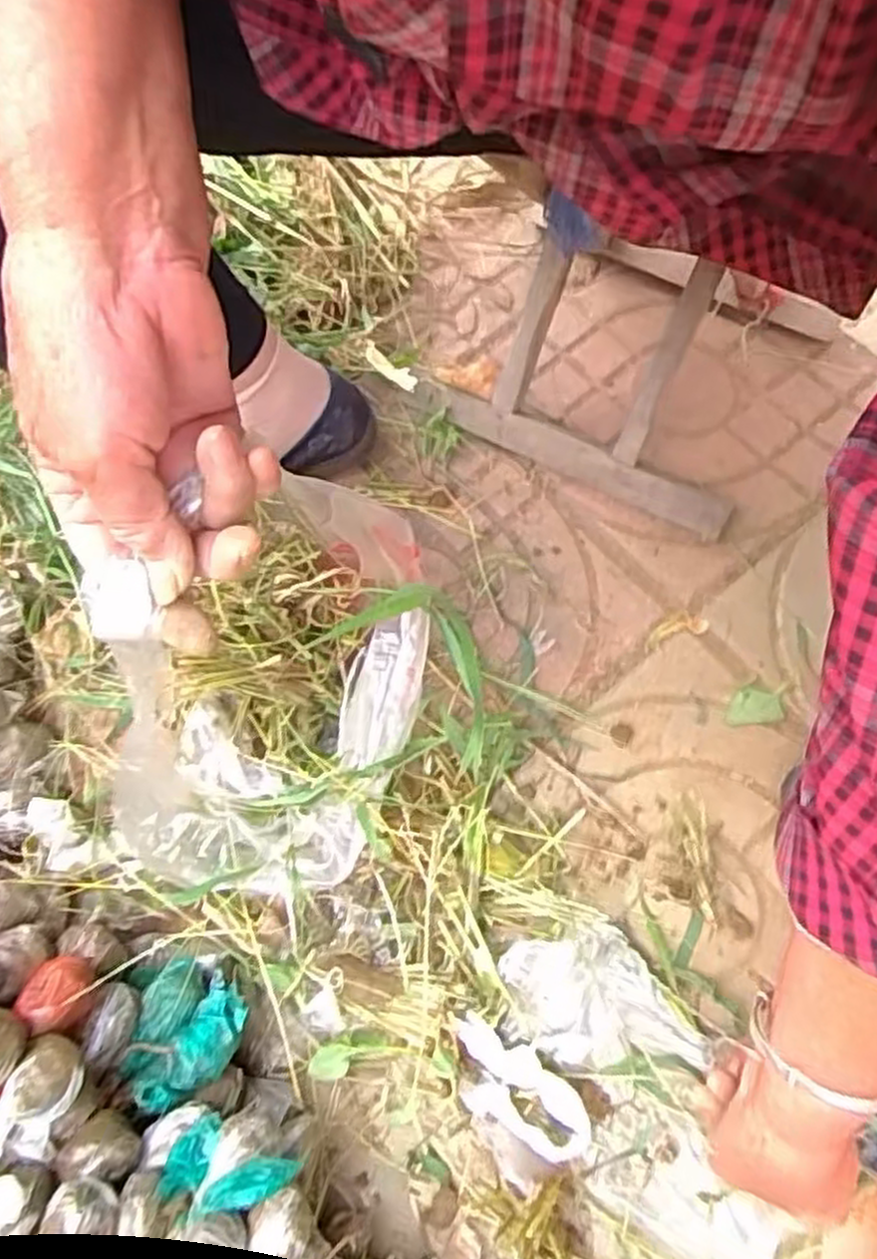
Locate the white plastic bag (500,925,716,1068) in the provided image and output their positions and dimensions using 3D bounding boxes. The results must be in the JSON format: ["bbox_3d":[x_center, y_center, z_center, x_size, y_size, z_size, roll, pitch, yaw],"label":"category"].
[{"bbox_3d":[0.100,0.233,0.508,0.114,0.036,0.081,-7,67,3],"label":"white plastic bag"}]

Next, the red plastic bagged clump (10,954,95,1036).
[{"bbox_3d":[-0.227,0.215,0.471,0.037,0.024,0.039,-2,67,5],"label":"red plastic bagged clump"}]

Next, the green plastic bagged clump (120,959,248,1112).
[{"bbox_3d":[-0.158,0.248,0.500,0.078,0.053,0.080,-12,66,0],"label":"green plastic bagged clump"}]

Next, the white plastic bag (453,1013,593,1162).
[{"bbox_3d":[0.048,0.283,0.494,0.093,0.026,0.048,22,71,14],"label":"white plastic bag"}]

